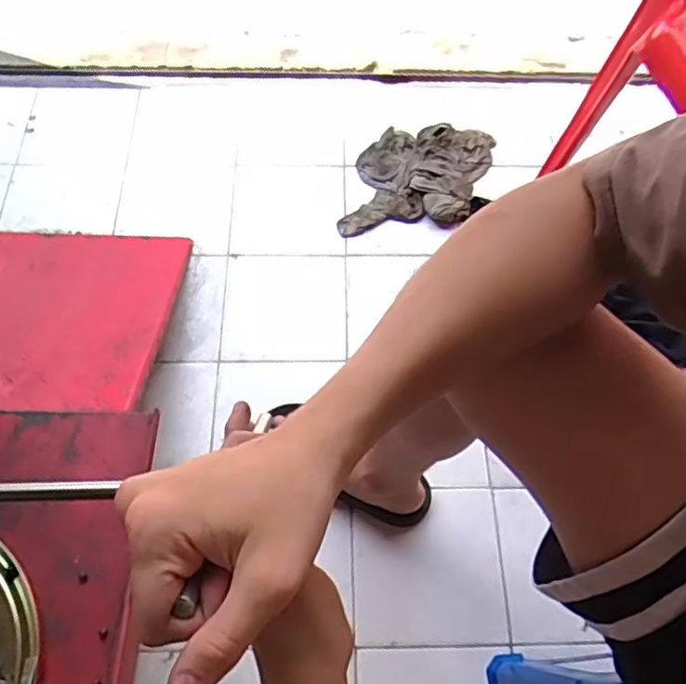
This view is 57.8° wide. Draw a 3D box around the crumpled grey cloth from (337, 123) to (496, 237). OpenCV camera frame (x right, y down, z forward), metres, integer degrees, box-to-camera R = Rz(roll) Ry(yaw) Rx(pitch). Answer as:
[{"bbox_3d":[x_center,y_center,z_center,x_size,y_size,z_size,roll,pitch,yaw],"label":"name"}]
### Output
[{"bbox_3d":[0.140,-0.303,1.125,0.288,0.079,0.225,-3,62,-4],"label":"crumpled grey cloth"}]

